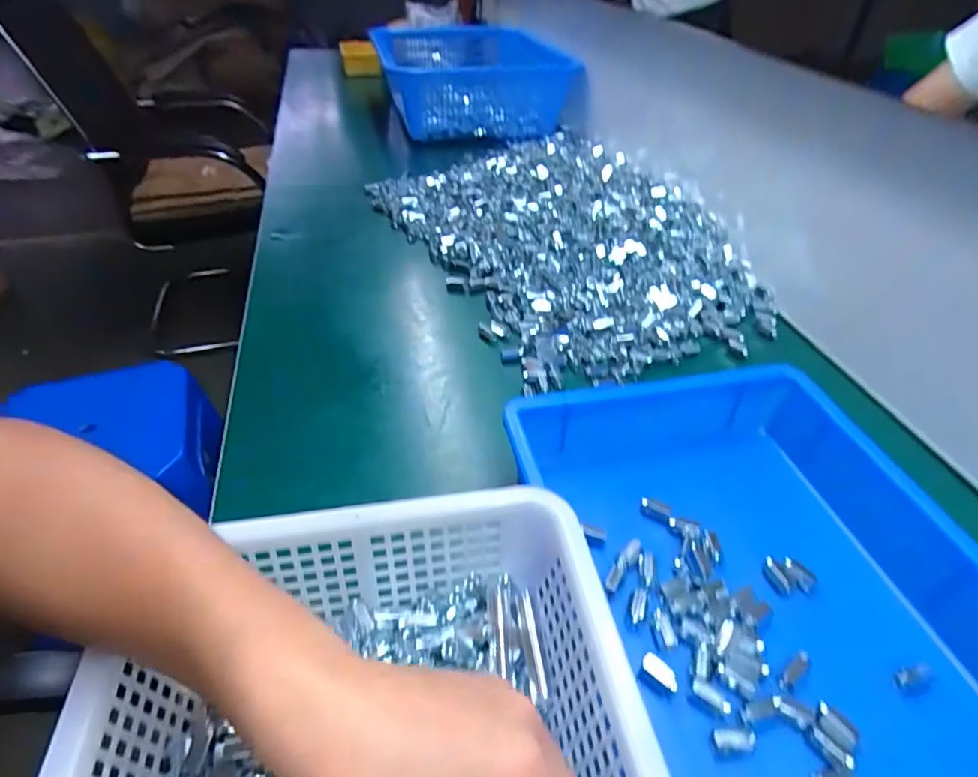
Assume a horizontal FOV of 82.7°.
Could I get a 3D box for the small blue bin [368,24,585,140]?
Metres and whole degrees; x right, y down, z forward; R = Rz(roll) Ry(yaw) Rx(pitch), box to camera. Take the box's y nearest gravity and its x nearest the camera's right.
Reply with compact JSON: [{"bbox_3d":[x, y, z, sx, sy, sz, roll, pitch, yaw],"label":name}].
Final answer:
[{"bbox_3d":[-0.056,-0.679,1.216,0.356,0.133,0.477,-9,42,-12],"label":"small blue bin"}]

